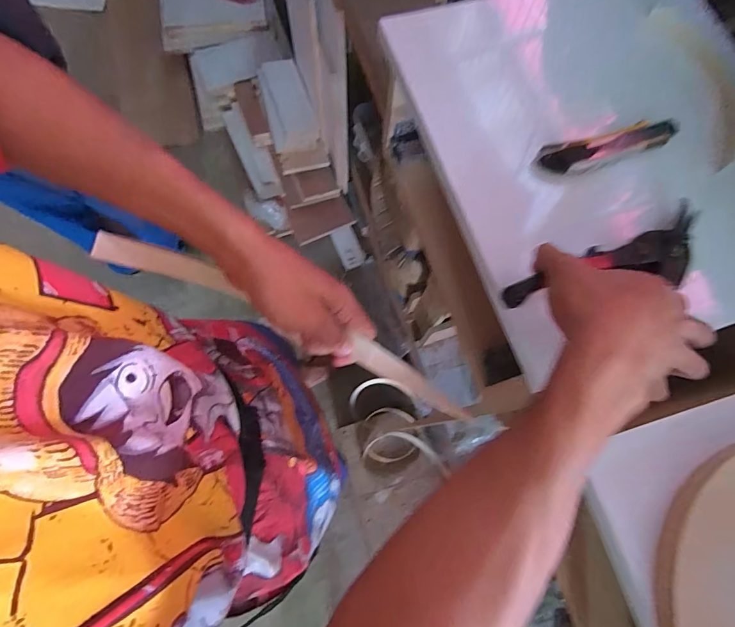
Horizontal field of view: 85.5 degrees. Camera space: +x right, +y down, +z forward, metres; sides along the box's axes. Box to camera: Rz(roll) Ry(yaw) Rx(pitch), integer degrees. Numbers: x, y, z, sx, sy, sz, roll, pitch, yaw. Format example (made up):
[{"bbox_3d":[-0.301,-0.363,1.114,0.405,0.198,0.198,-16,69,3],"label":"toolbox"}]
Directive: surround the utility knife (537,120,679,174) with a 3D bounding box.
[{"bbox_3d":[0.251,-0.174,0.410,0.149,0.016,0.030,-16,76,-6],"label":"utility knife"}]

